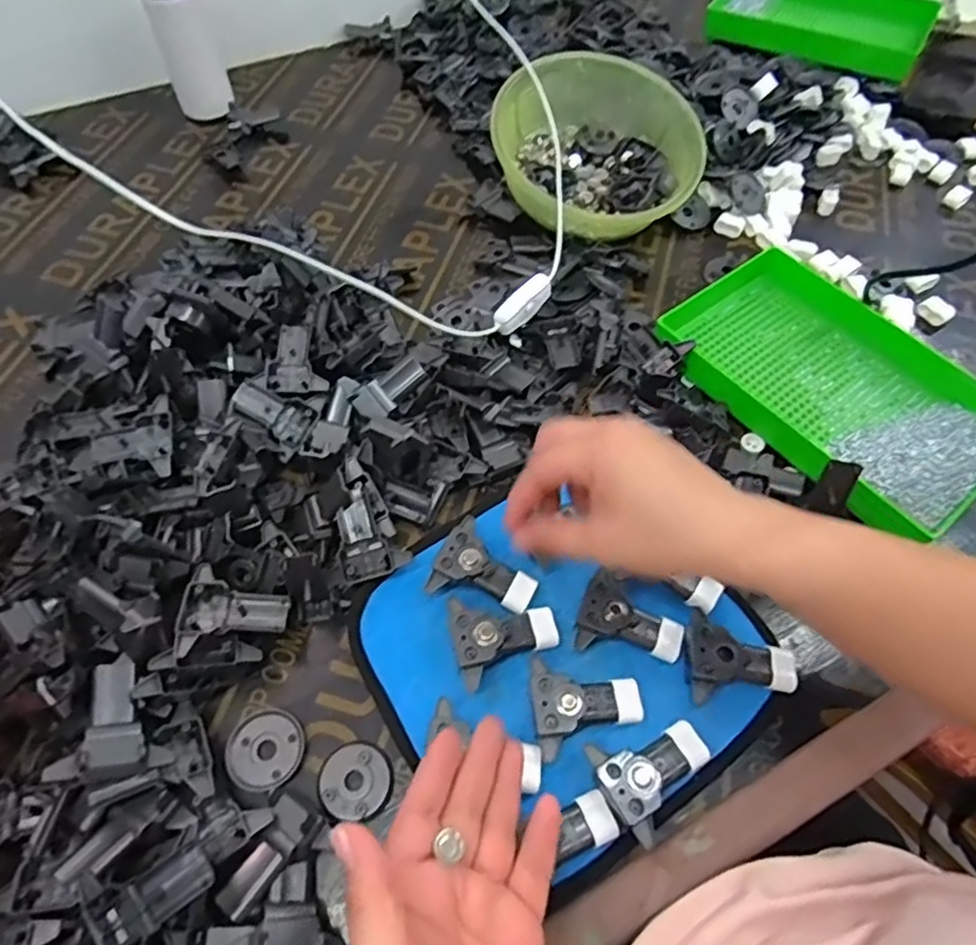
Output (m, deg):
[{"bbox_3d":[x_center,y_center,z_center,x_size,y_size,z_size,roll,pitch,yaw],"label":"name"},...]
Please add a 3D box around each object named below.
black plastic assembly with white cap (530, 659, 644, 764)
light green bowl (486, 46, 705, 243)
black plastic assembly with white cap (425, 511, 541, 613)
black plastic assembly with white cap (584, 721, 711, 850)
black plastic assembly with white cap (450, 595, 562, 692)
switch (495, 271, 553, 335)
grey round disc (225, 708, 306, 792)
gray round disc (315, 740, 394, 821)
[{"bbox_3d":[0.059,0.134,0.378,0.064,0.020,0.052,-5,58,-3],"label":"black plastic assembly with white cap"},{"bbox_3d":[0.100,-0.302,0.610,0.185,0.089,0.185,0,58,0],"label":"light green bowl"},{"bbox_3d":[-0.002,0.066,0.419,0.064,0.020,0.052,29,62,16],"label":"black plastic assembly with white cap"},{"bbox_3d":[0.091,0.162,0.361,0.066,0.018,0.053,-33,64,-19],"label":"black plastic assembly with white cap"},{"bbox_3d":[0.010,0.098,0.401,0.066,0.020,0.052,-16,60,-10],"label":"black plastic assembly with white cap"},{"bbox_3d":[0.029,-0.134,0.517,0.057,0.015,0.020,-45,68,-8],"label":"switch"},{"bbox_3d":[-0.129,0.160,0.374,0.042,0.007,0.043,0,58,0],"label":"grey round disc"},{"bbox_3d":[-0.076,0.174,0.368,0.042,0.005,0.039,0,58,0],"label":"gray round disc"}]

